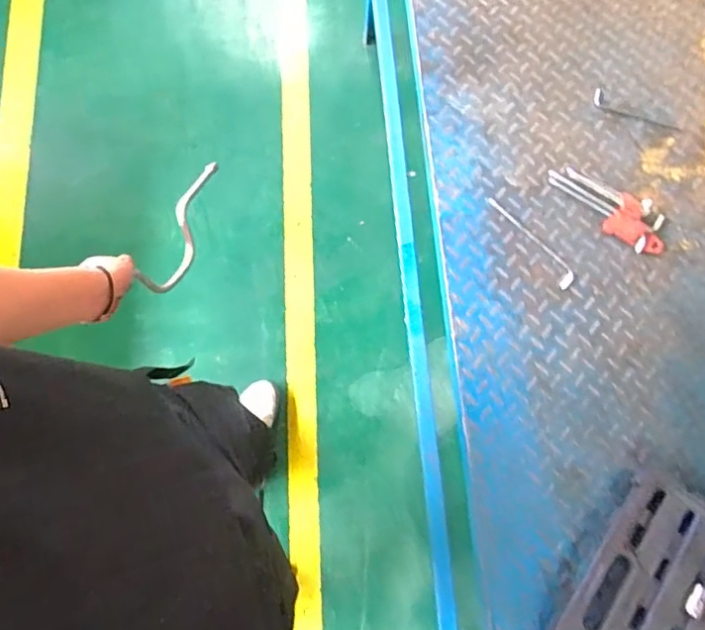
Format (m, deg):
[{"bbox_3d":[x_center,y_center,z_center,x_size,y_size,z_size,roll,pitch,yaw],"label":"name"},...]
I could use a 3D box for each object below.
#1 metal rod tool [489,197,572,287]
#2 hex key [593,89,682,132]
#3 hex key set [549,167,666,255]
[{"bbox_3d":[0.297,-0.125,0.928,0.034,0.007,0.193,-36,81,-8],"label":"metal rod tool"},{"bbox_3d":[0.506,-0.357,0.994,0.164,0.005,0.037,22,79,4],"label":"hex key"},{"bbox_3d":[0.430,-0.182,0.935,0.214,0.023,0.086,32,77,5],"label":"hex key set"}]

